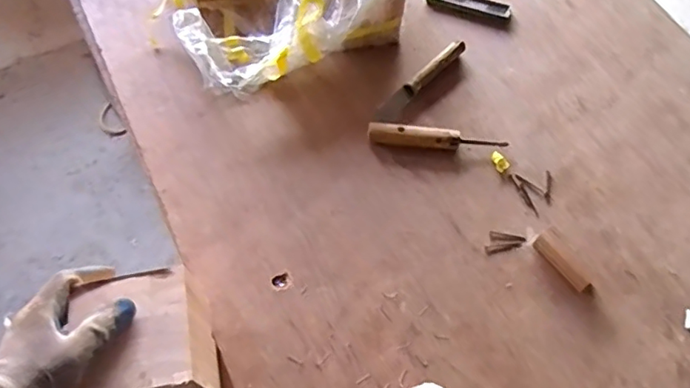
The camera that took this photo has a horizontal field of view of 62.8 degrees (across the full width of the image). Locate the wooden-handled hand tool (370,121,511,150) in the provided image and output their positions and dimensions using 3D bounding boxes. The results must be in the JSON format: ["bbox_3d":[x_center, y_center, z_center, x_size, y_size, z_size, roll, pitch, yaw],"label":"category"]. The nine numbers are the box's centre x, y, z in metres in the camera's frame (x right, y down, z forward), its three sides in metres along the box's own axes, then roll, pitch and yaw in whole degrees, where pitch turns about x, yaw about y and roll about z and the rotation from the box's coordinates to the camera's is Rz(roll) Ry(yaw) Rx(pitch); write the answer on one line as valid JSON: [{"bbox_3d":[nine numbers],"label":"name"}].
[{"bbox_3d":[0.124,-0.075,0.754,0.181,0.019,0.030,4,64,2],"label":"wooden-handled hand tool"}]

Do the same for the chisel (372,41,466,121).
[{"bbox_3d":[0.106,-0.160,0.795,0.030,0.017,0.180,38,70,17],"label":"chisel"}]

